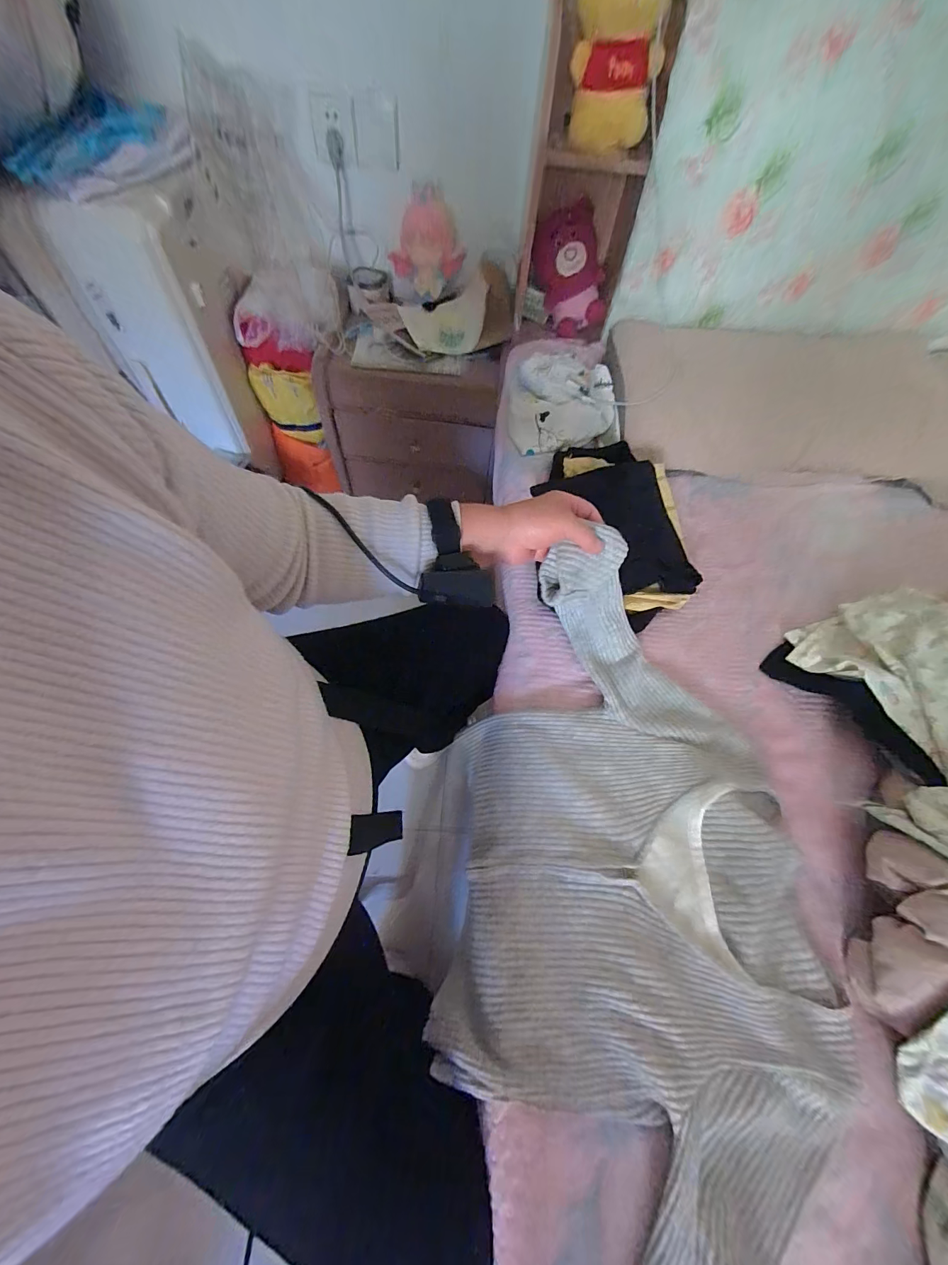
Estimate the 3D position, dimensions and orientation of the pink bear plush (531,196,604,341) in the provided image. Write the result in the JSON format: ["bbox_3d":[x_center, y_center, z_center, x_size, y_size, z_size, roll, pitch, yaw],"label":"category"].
[{"bbox_3d":[0.223,-0.827,0.943,0.184,0.200,0.131,10,62,1],"label":"pink bear plush"}]

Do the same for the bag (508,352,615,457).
[{"bbox_3d":[0.165,-0.477,0.813,0.197,0.076,0.263,-6,63,-8],"label":"bag"}]

